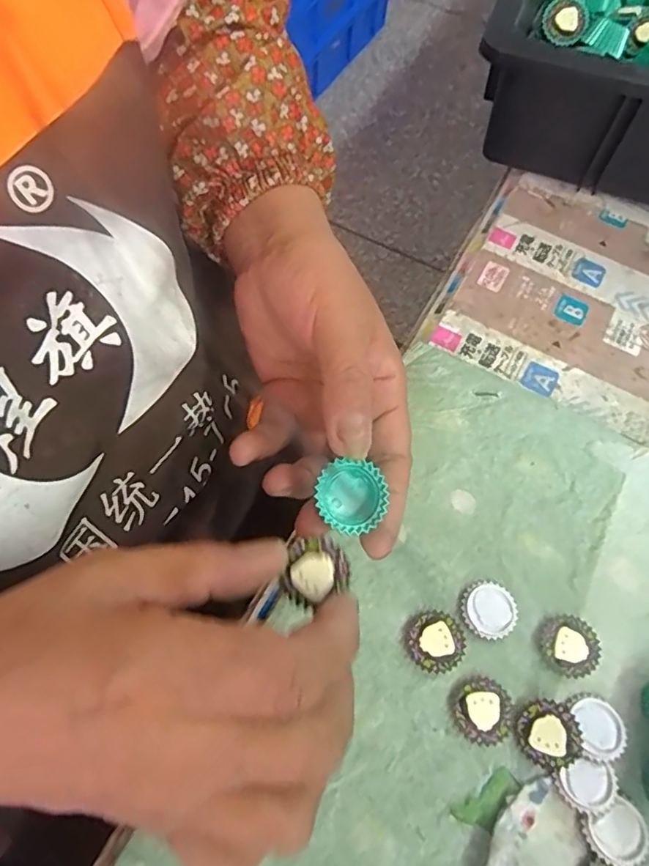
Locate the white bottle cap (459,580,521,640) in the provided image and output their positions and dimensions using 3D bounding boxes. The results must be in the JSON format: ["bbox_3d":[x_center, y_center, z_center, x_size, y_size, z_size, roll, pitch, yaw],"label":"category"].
[{"bbox_3d":[0.083,0.090,0.282,0.027,0.006,0.027,1,66,-2],"label":"white bottle cap"}]

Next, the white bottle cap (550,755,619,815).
[{"bbox_3d":[0.118,0.158,0.250,0.025,0.005,0.022,-28,69,-14],"label":"white bottle cap"}]

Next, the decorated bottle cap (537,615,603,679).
[{"bbox_3d":[0.122,0.106,0.277,0.029,0.007,0.028,1,66,-2],"label":"decorated bottle cap"}]

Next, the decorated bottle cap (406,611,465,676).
[{"bbox_3d":[0.055,0.104,0.275,0.027,0.006,0.027,-36,72,-16],"label":"decorated bottle cap"}]

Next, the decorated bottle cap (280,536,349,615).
[{"bbox_3d":[-0.005,0.053,0.218,0.026,0.006,0.023,-20,68,-11],"label":"decorated bottle cap"}]

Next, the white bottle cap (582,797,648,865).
[{"bbox_3d":[0.129,0.175,0.243,0.026,0.008,0.024,-17,67,-9],"label":"white bottle cap"}]

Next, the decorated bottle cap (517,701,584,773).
[{"bbox_3d":[0.103,0.140,0.256,0.028,0.006,0.028,-4,70,12],"label":"decorated bottle cap"}]

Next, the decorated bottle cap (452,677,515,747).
[{"bbox_3d":[0.075,0.131,0.263,0.028,0.005,0.027,1,66,-2],"label":"decorated bottle cap"}]

